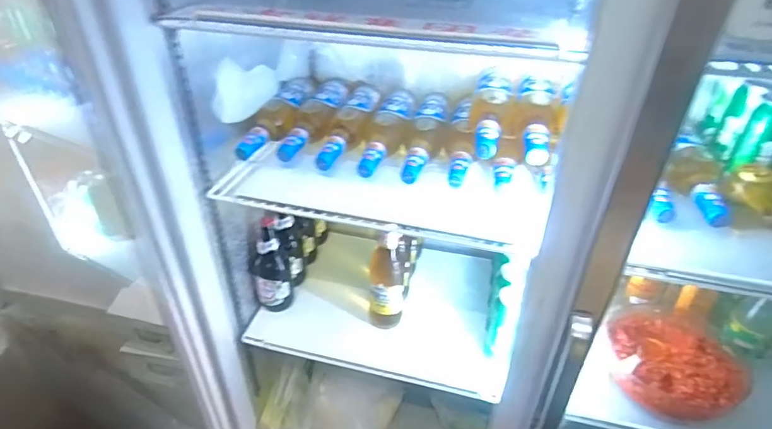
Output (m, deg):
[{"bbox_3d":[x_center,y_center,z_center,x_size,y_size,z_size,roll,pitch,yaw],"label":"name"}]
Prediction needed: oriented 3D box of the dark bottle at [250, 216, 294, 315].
[{"bbox_3d":[-0.242,0.097,0.971,0.072,0.209,0.085,-9,36,-13],"label":"dark bottle"}]

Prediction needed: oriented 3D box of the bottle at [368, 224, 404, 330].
[{"bbox_3d":[0.002,0.124,0.926,0.069,0.257,0.068,-1,35,-2],"label":"bottle"}]

